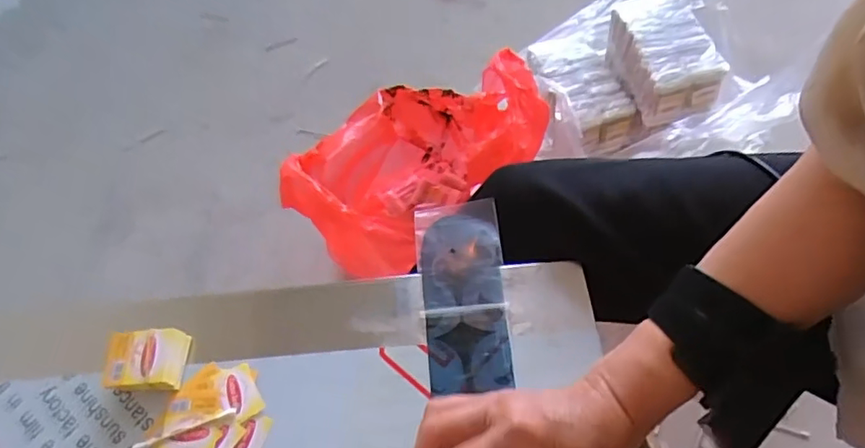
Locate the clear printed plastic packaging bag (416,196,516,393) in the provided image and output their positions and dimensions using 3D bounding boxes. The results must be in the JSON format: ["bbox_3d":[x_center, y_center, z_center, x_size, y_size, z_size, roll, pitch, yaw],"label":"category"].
[{"bbox_3d":[0.024,0.047,0.430,0.065,0.013,0.151,-6,59,1],"label":"clear printed plastic packaging bag"}]

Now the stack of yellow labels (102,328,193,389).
[{"bbox_3d":[-0.208,0.099,0.409,0.053,0.023,0.042,-2,59,3],"label":"stack of yellow labels"}]

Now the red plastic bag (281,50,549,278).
[{"bbox_3d":[-0.011,-0.072,0.856,0.391,0.259,0.265,-36,63,-16],"label":"red plastic bag"}]

